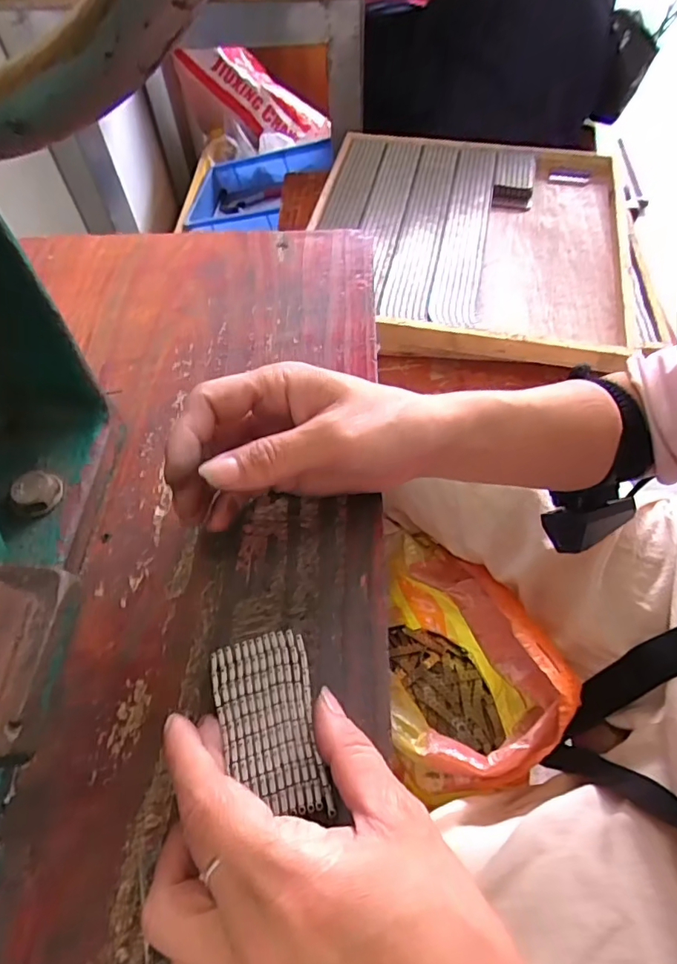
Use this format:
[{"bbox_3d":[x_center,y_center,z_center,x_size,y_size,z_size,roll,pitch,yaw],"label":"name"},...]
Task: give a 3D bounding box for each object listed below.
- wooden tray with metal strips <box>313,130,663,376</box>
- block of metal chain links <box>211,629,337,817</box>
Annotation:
[{"bbox_3d":[0.164,-0.310,0.669,0.376,0.040,0.398,7,58,6],"label":"wooden tray with metal strips"},{"bbox_3d":[-0.028,0.095,0.210,0.038,0.004,0.066,-12,58,-5],"label":"block of metal chain links"}]

